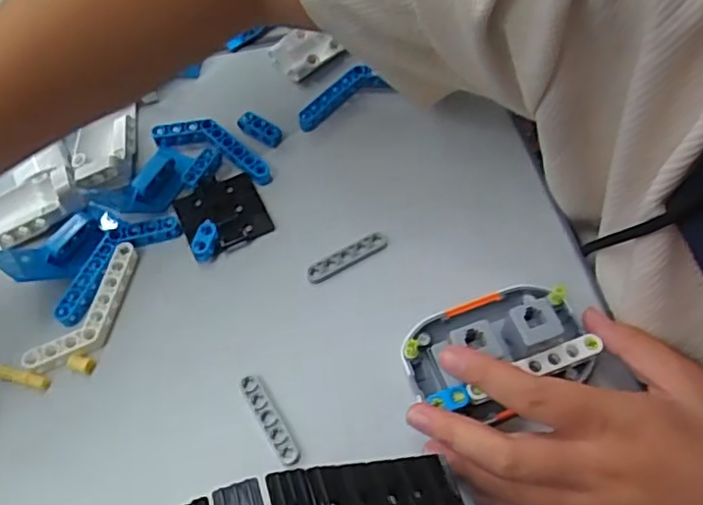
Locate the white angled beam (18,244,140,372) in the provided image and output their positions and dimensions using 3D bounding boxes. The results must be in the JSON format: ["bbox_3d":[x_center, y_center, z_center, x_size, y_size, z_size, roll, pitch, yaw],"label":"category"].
[{"bbox_3d":[-0.136,0.031,0.338,0.026,0.010,0.079,24,64,15],"label":"white angled beam"}]

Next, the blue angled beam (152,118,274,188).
[{"bbox_3d":[-0.084,-0.066,0.397,0.079,0.013,0.023,20,63,13],"label":"blue angled beam"}]

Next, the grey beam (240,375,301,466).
[{"bbox_3d":[-0.040,0.081,0.311,0.010,0.004,0.049,-29,64,-13],"label":"grey beam"}]

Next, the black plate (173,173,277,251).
[{"bbox_3d":[-0.074,-0.024,0.371,0.047,0.006,0.048,-28,63,-13],"label":"black plate"}]

